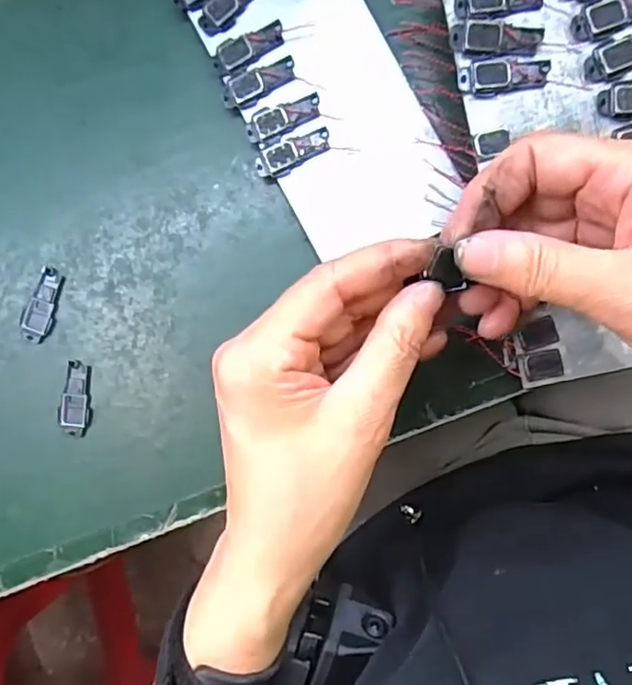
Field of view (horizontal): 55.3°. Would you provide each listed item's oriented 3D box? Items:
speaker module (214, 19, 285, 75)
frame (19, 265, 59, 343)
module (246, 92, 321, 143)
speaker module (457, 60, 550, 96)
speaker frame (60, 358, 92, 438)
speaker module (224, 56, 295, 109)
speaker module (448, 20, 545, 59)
[{"bbox_3d":[-0.034,-0.150,0.305,0.038,0.004,0.015,-23,90,4],"label":"speaker module"},{"bbox_3d":[-0.147,-0.020,0.322,0.016,0.004,0.040,17,93,3],"label":"frame"},{"bbox_3d":[-0.017,-0.114,0.305,0.039,0.004,0.015,-19,90,4],"label":"module"},{"bbox_3d":[0.085,-0.121,0.272,0.040,0.004,0.014,-6,91,4],"label":"speaker module"},{"bbox_3d":[-0.129,0.030,0.322,0.016,0.004,0.040,2,92,4],"label":"speaker frame"},{"bbox_3d":[-0.029,-0.131,0.305,0.039,0.004,0.014,-23,90,4],"label":"speaker module"},{"bbox_3d":[0.081,-0.136,0.271,0.040,0.005,0.015,-1,92,4],"label":"speaker module"}]

